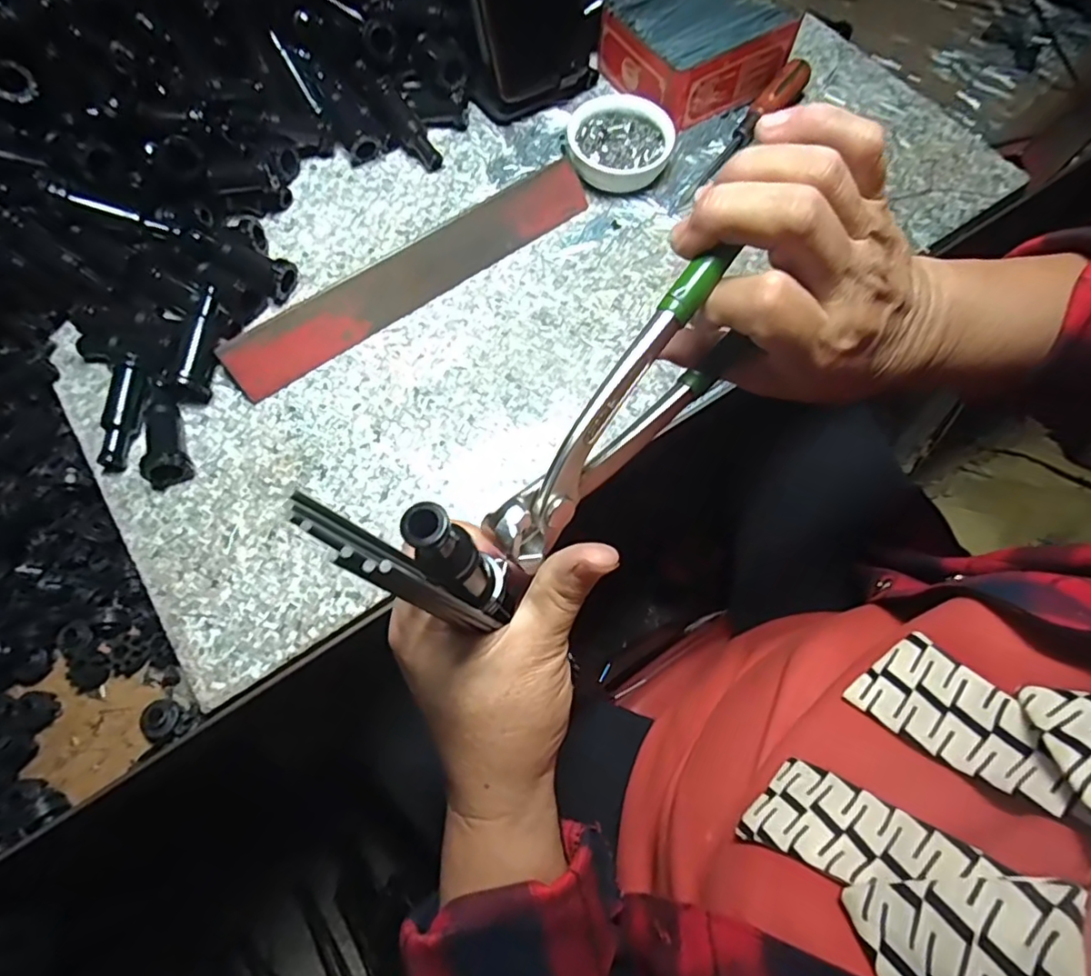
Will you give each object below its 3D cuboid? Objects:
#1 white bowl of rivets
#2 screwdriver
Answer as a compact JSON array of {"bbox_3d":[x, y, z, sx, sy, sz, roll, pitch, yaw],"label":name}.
[{"bbox_3d":[0.052,-0.240,0.426,0.069,0.028,0.068,0,68,0],"label":"white bowl of rivets"},{"bbox_3d":[0.146,-0.259,0.438,0.020,0.026,0.147,35,72,13],"label":"screwdriver"}]

